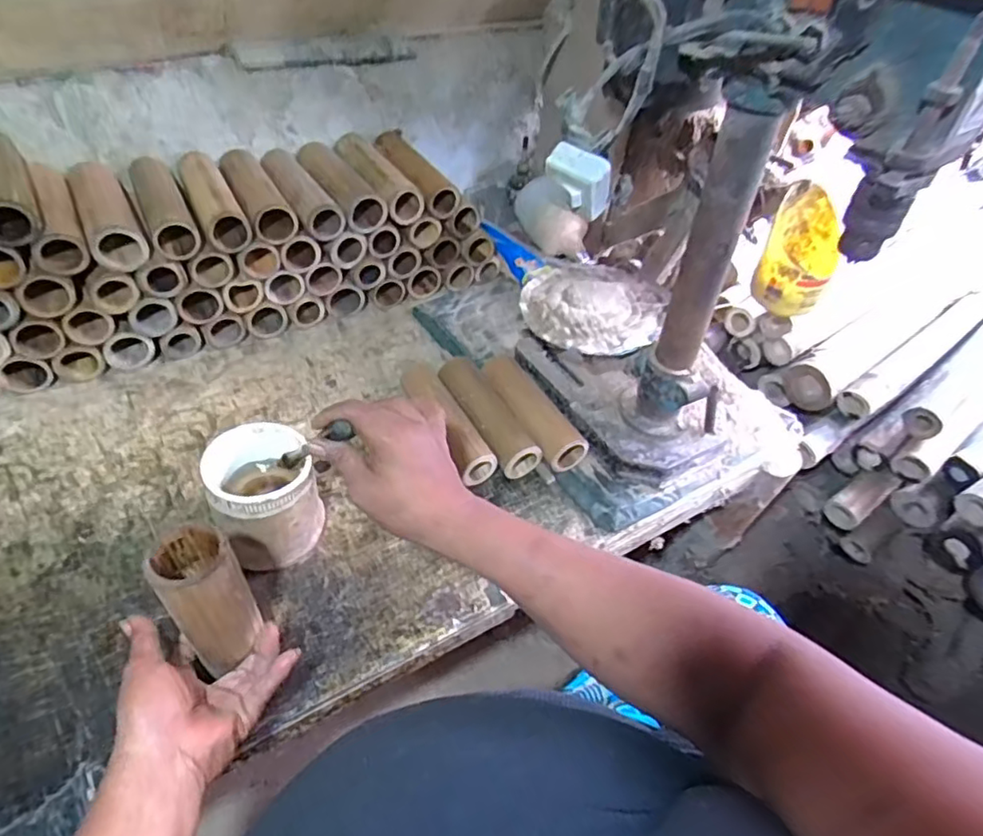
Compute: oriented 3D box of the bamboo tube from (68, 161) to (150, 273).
[{"bbox_3d":[-0.464,-0.249,0.732,0.055,0.050,0.185,-21,55,-23],"label":"bamboo tube"}]

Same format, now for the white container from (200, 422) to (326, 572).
[{"bbox_3d":[-0.227,0.083,0.607,0.100,0.114,0.105,-21,55,-23],"label":"white container"}]

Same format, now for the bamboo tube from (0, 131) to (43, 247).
[{"bbox_3d":[-0.533,-0.256,0.655,0.054,0.045,0.187,-24,56,-25],"label":"bamboo tube"}]

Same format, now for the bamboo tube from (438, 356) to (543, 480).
[{"bbox_3d":[-0.007,-0.001,0.756,0.052,0.048,0.175,-22,55,-24],"label":"bamboo tube"}]

